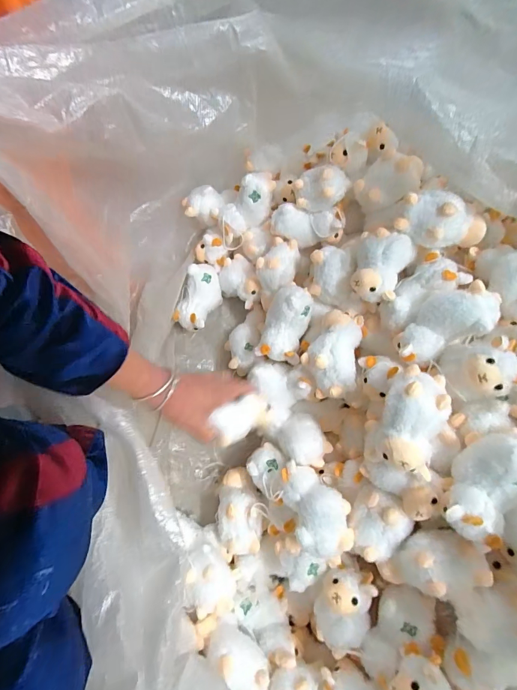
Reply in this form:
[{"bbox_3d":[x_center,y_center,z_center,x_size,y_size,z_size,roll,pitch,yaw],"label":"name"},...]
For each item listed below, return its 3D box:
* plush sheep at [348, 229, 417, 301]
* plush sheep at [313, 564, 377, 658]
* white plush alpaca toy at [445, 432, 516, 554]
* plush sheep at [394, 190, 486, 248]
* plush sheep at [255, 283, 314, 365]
[{"bbox_3d":[0.171,-0.110,0.493,0.077,0.049,0.090,18,73,6],"label":"plush sheep"},{"bbox_3d":[0.106,0.337,0.443,0.065,0.059,0.103,12,72,4],"label":"plush sheep"},{"bbox_3d":[0.243,0.151,0.372,0.068,0.077,0.113,36,76,11],"label":"white plush alpaca toy"},{"bbox_3d":[0.247,-0.163,0.469,0.118,0.060,0.060,13,72,5],"label":"plush sheep"},{"bbox_3d":[0.042,-0.033,0.561,0.071,0.070,0.113,14,72,5],"label":"plush sheep"}]

